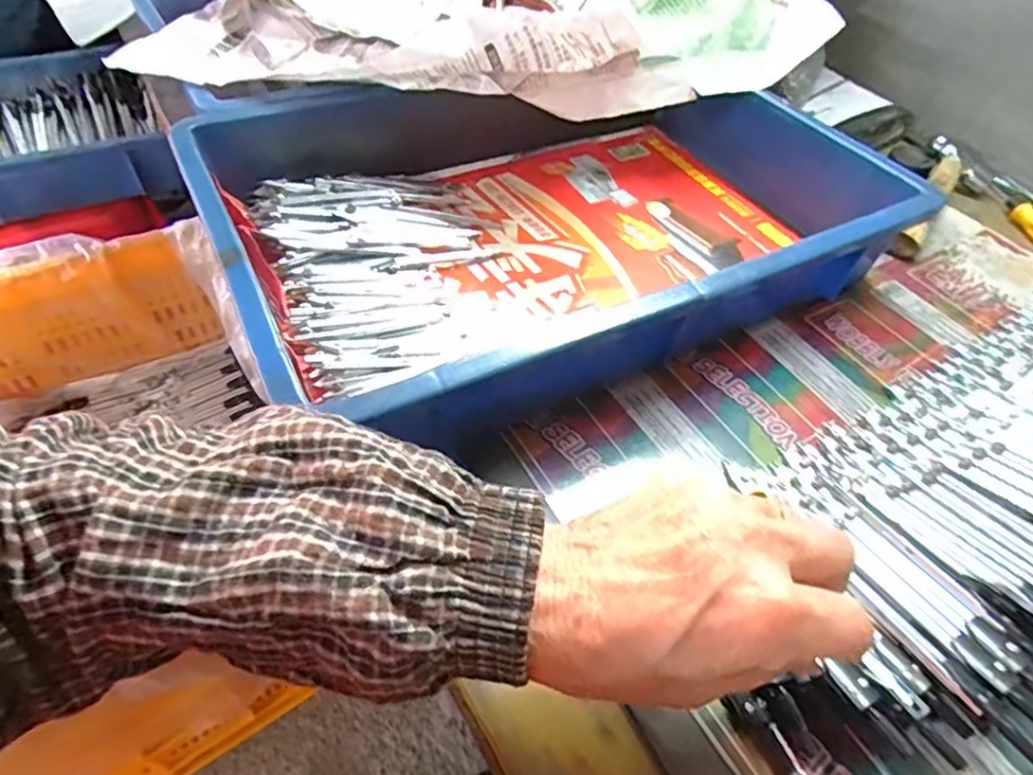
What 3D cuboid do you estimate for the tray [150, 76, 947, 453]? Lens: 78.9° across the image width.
[{"bbox_3d":[0.023,-0.125,0.443,0.429,0.083,0.300,-20,54,-20],"label":"tray"}]

